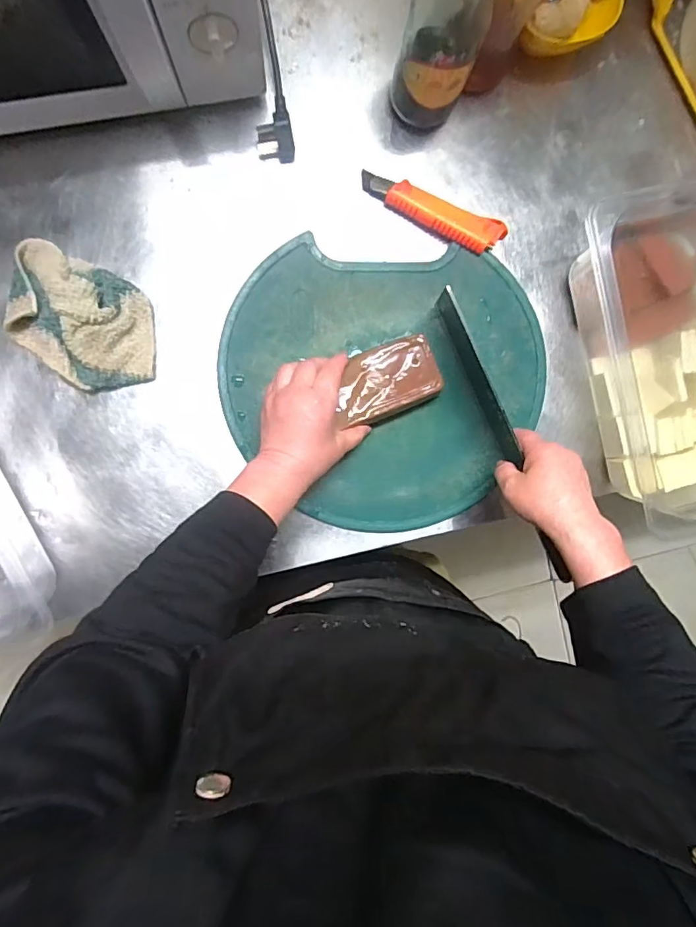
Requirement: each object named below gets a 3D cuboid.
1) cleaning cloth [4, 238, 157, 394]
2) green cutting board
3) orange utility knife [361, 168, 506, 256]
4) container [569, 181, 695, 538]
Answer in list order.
[{"bbox_3d":[-0.261,-0.138,0.487,0.158,0.051,0.112,26,91,-6],"label":"cleaning cloth"},{"bbox_3d":[0.039,-0.079,0.535,0.330,0.015,0.288,3,93,-5],"label":"green cutting board"},{"bbox_3d":[0.088,-0.262,0.525,0.155,0.025,0.035,25,91,-6],"label":"orange utility knife"},{"bbox_3d":[0.345,-0.115,0.519,0.195,0.095,0.342,-12,95,-4],"label":"container"}]

